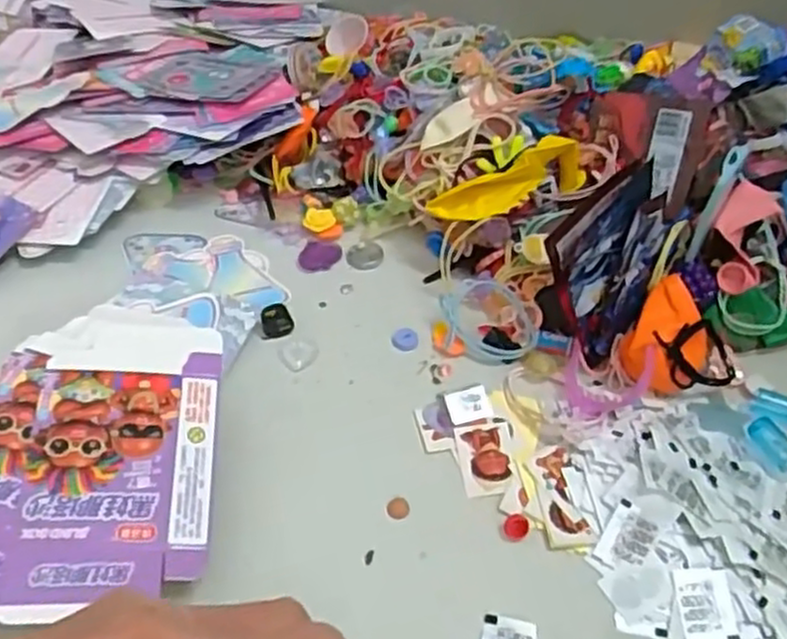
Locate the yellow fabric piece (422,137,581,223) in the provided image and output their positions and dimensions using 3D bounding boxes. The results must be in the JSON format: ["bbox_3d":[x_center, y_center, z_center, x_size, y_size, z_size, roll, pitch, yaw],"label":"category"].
[{"bbox_3d":[0.070,-0.079,0.458,0.093,0.033,0.026,-21,51,4],"label":"yellow fabric piece"}]

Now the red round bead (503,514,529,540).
[{"bbox_3d":[0.061,0.102,0.372,0.012,0.007,0.010,11,49,9],"label":"red round bead"}]

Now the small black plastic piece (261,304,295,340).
[{"bbox_3d":[-0.072,0.000,0.458,0.020,0.013,0.018,-11,49,-11],"label":"small black plastic piece"}]

